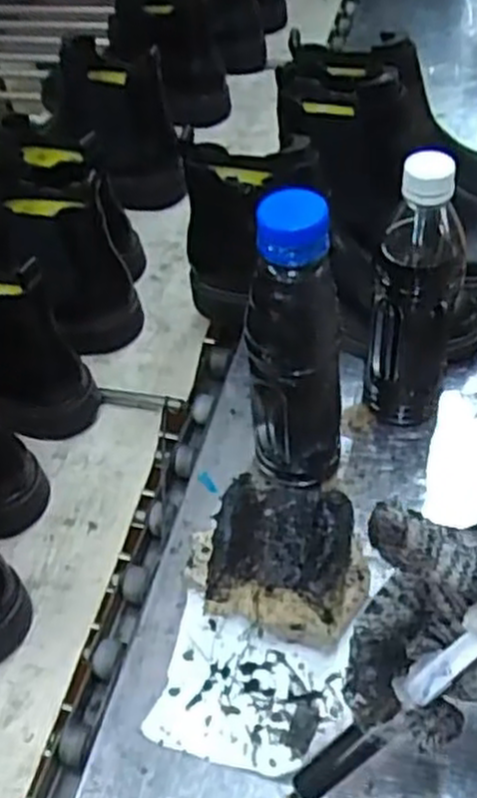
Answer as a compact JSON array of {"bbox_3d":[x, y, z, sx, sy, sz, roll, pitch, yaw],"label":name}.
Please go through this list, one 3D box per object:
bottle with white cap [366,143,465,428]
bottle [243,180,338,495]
[{"bbox_3d":[0.123,-0.068,0.544,0.055,0.217,0.062,8,50,12],"label":"bottle with white cap"},{"bbox_3d":[0.036,-0.025,0.509,0.058,0.223,0.051,-3,49,2],"label":"bottle"}]

